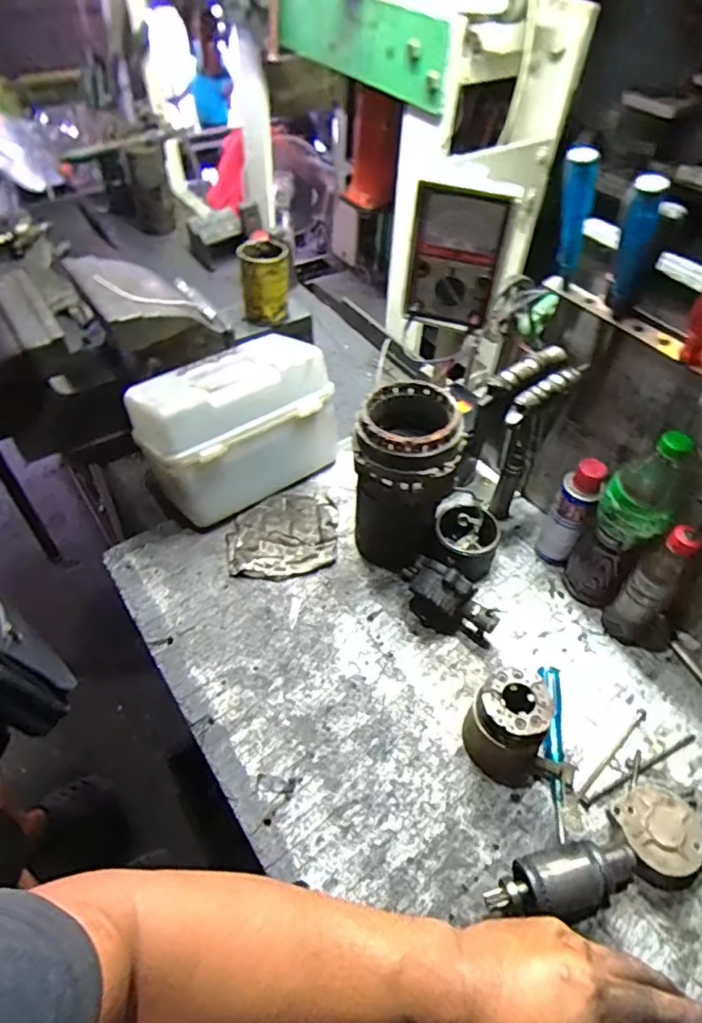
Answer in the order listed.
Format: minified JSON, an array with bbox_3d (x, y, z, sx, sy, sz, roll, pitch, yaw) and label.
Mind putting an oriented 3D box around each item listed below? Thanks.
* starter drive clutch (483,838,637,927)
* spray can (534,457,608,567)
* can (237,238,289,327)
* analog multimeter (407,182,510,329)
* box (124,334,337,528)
[{"bbox_3d":[0.199,0.351,0.542,0.146,0.048,0.058,-6,51,-8],"label":"starter drive clutch"},{"bbox_3d":[0.285,0.009,0.757,0.048,0.176,0.042,19,52,13],"label":"spray can"},{"bbox_3d":[-0.143,-0.381,0.955,0.077,0.107,0.078,-4,51,-6],"label":"can"},{"bbox_3d":[0.128,-0.310,0.715,0.100,0.155,0.032,17,52,11],"label":"analog multimeter"},{"bbox_3d":[-0.168,-0.128,0.856,0.270,0.179,0.163,-29,57,-24],"label":"box"}]

